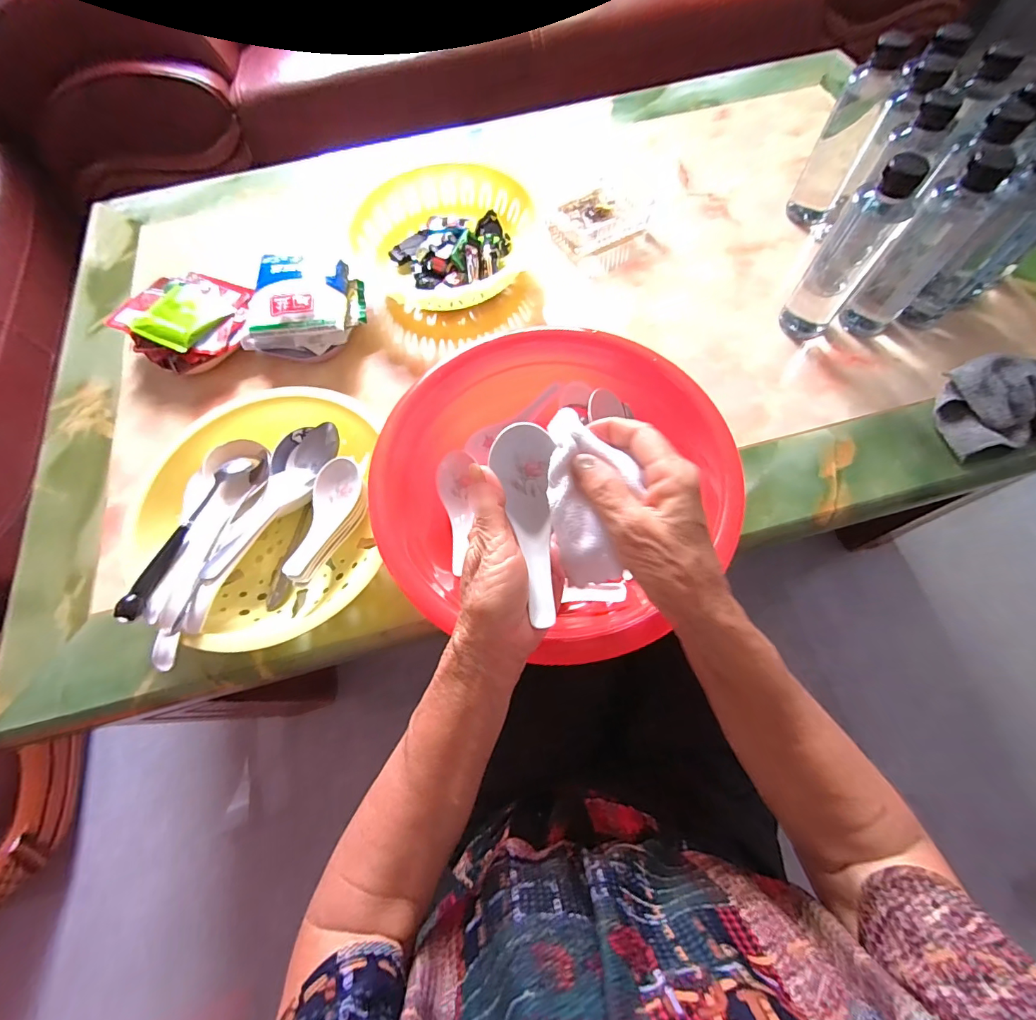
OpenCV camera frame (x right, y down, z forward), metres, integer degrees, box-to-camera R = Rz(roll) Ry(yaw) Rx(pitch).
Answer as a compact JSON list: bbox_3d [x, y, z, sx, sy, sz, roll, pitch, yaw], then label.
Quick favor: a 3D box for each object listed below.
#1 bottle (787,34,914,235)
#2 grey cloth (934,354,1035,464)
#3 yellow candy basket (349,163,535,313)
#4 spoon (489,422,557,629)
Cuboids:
[{"bbox_3d":[0.381,-0.431,0.525,0.051,0.171,0.045,24,71,12],"label":"bottle"},{"bbox_3d":[0.545,-0.089,0.444,0.214,0.044,0.113,14,69,9],"label":"grey cloth"},{"bbox_3d":[-0.104,-0.351,0.581,0.217,0.057,0.210,-1,67,3],"label":"yellow candy basket"},{"bbox_3d":[0.010,0.009,0.287,0.038,0.027,0.123,-9,84,-1],"label":"spoon"}]

